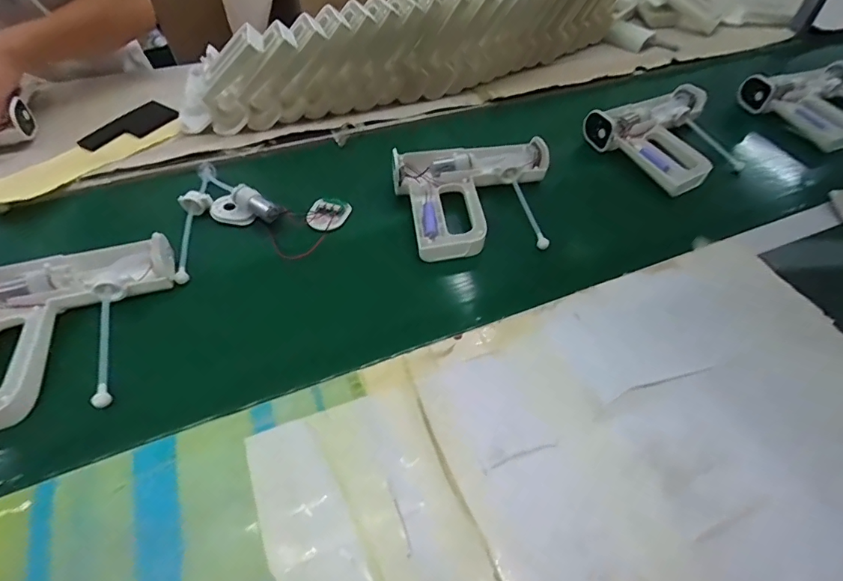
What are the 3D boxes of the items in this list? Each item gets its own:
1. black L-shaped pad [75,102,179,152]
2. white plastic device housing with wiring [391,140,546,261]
[{"bbox_3d":[-0.455,-0.254,0.703,0.075,0.004,0.136,29,59,19],"label":"black L-shaped pad"},{"bbox_3d":[0.079,-0.130,0.583,0.209,0.032,0.177,-8,48,-10],"label":"white plastic device housing with wiring"}]

